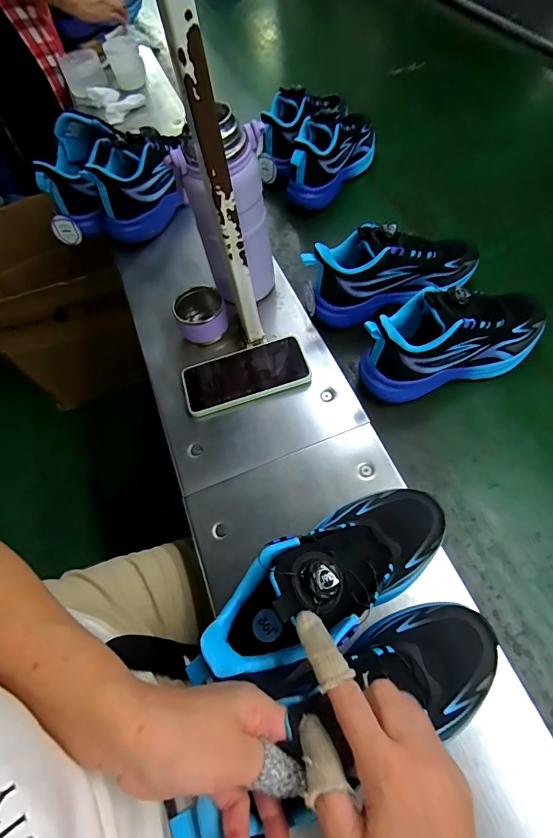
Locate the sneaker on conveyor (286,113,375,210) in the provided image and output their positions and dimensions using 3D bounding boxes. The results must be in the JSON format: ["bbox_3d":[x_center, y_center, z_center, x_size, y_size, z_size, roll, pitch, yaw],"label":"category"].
[{"bbox_3d":[0.110,-0.489,0.729,0.099,0.095,0.262,23,66,16],"label":"sneaker on conveyor"}]

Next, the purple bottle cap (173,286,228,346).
[{"bbox_3d":[-0.103,-0.141,0.569,0.066,0.055,0.069,-5,57,8],"label":"purple bottle cap"}]

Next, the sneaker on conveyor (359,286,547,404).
[{"bbox_3d":[0.218,-0.099,0.491,0.237,0.110,0.079,-15,62,-4],"label":"sneaker on conveyor"}]

